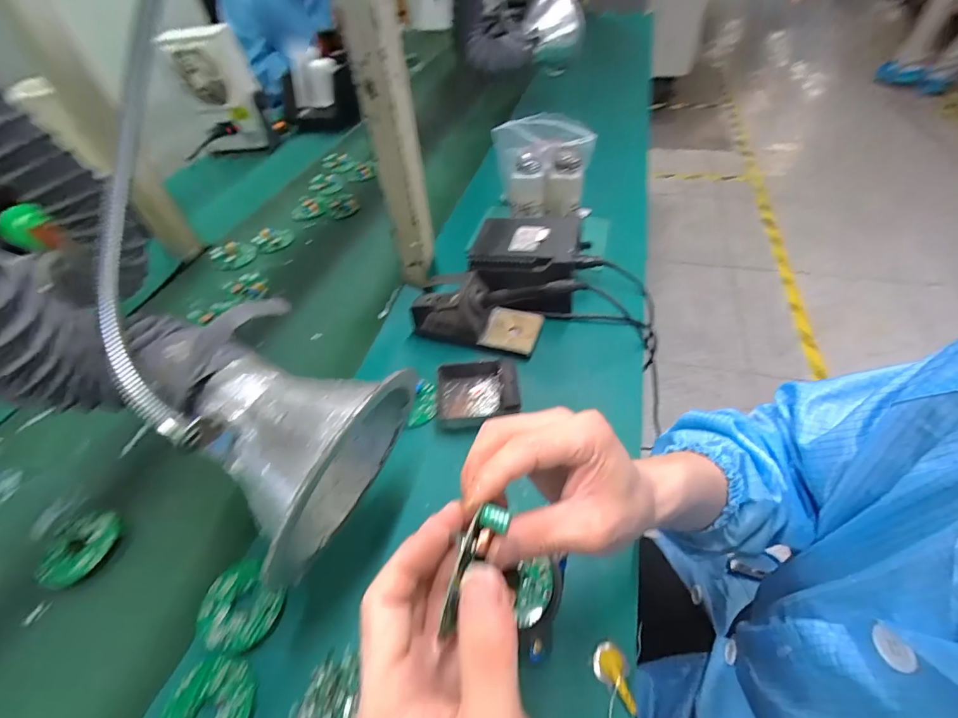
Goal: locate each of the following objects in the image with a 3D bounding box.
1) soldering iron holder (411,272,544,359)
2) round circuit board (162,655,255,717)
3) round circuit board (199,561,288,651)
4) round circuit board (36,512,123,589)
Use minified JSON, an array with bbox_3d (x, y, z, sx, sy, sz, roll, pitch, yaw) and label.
[{"bbox_3d":[-0.004,-0.060,0.547,0.162,0.074,0.073,12,50,16],"label":"soldering iron holder"},{"bbox_3d":[-0.198,0.257,0.304,0.060,0.005,0.066,0,50,0],"label":"round circuit board"},{"bbox_3d":[-0.198,0.204,0.346,0.065,0.006,0.059,27,55,27],"label":"round circuit board"},{"bbox_3d":[-0.373,0.174,0.393,0.057,0.011,0.064,-16,45,-18],"label":"round circuit board"}]

